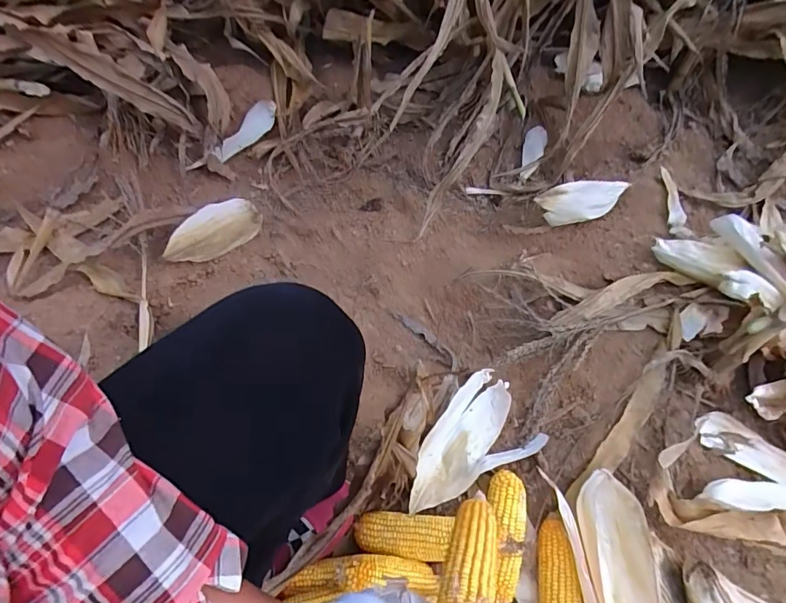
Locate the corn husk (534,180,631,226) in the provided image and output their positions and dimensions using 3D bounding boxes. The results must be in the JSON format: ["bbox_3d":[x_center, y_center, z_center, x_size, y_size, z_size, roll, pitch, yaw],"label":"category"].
[{"bbox_3d":[0.375,-0.198,0.944,0.223,0.078,0.053,-17,60,-17],"label":"corn husk"}]

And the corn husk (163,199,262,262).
[{"bbox_3d":[-0.327,-0.135,0.897,0.077,0.061,0.213,35,48,17],"label":"corn husk"}]

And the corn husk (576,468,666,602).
[{"bbox_3d":[0.296,0.352,0.606,0.104,0.054,0.245,-2,56,-8],"label":"corn husk"}]

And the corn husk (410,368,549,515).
[{"bbox_3d":[0.103,0.189,0.670,0.214,0.072,0.121,-20,60,-19],"label":"corn husk"}]

